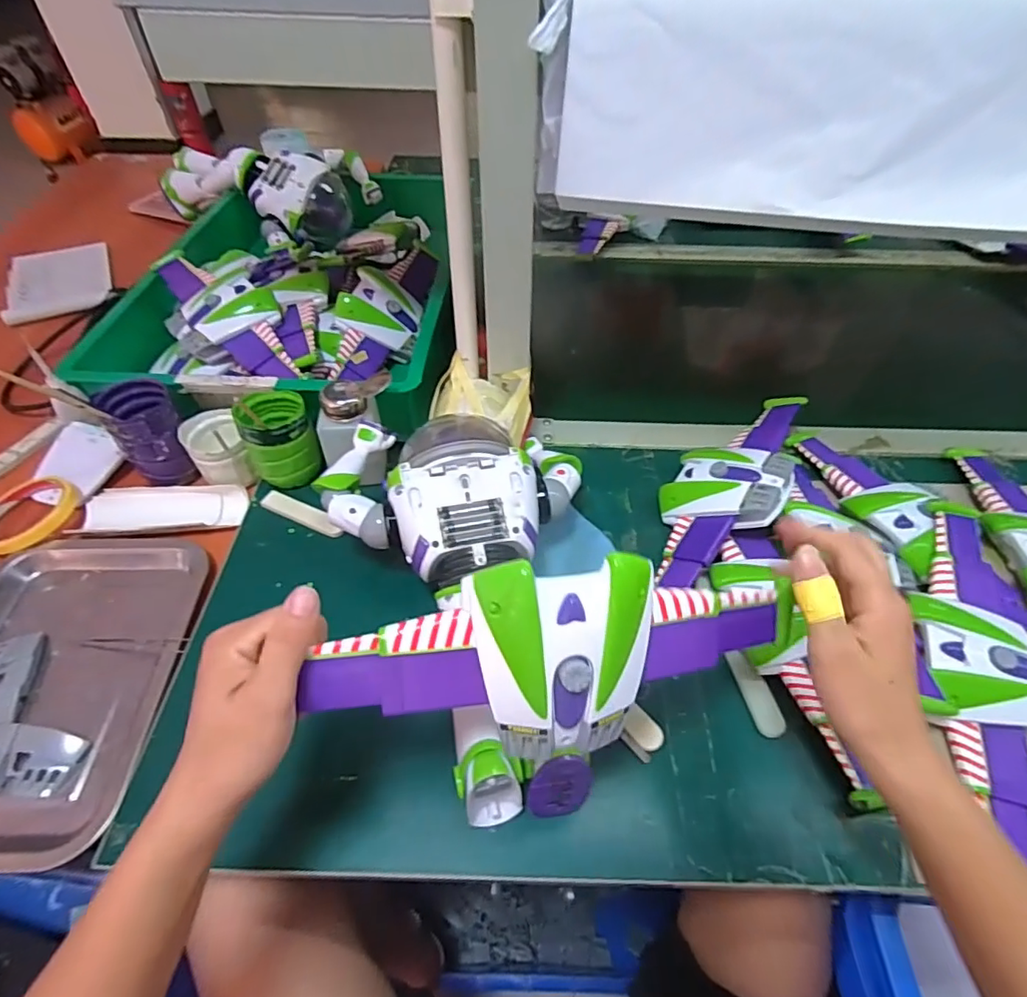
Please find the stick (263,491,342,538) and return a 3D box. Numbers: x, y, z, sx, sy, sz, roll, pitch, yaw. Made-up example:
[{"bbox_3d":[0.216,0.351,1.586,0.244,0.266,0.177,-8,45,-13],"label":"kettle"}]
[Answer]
[{"bbox_3d":[-0.201,0.013,0.521,0.083,0.009,0.020,20,53,15],"label":"stick"}]

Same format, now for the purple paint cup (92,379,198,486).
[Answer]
[{"bbox_3d":[-0.354,-0.066,0.533,0.057,0.084,0.071,-34,59,-25],"label":"purple paint cup"}]

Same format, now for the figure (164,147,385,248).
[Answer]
[{"bbox_3d":[-0.373,-0.483,0.846,0.266,0.097,0.179,23,54,17],"label":"figure"}]

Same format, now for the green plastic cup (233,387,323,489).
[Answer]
[{"bbox_3d":[-0.224,-0.060,0.532,0.069,0.085,0.068,-21,54,-17],"label":"green plastic cup"}]

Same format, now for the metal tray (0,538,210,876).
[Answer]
[{"bbox_3d":[-0.363,0.142,0.428,0.185,0.022,0.251,0,51,-1],"label":"metal tray"}]

